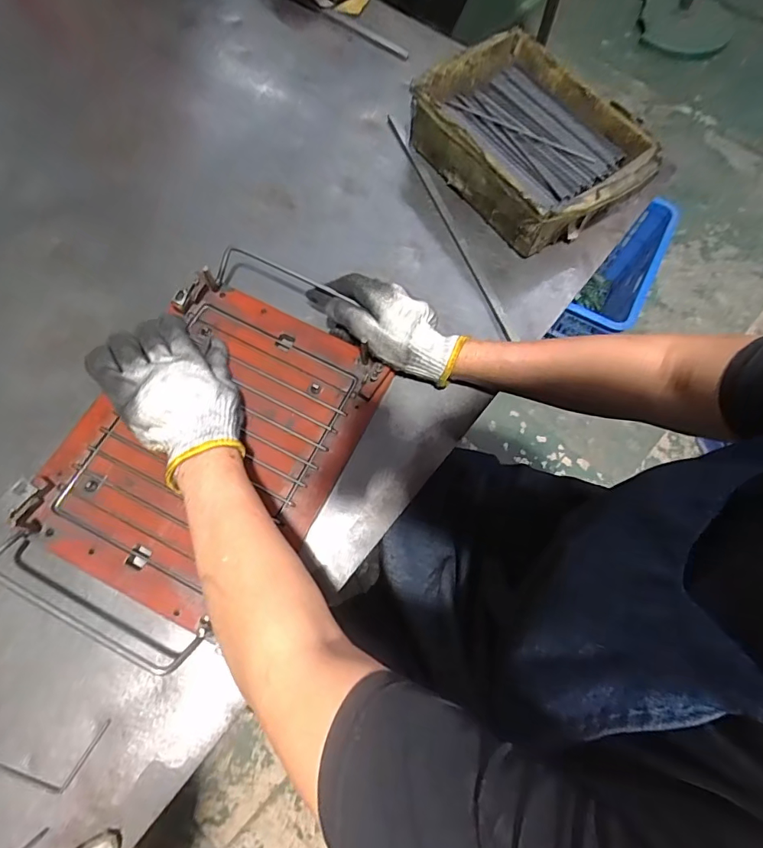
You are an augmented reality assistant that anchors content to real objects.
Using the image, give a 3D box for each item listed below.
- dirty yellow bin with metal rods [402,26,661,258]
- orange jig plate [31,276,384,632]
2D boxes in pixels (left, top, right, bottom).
[{"bbox_3d":[0.169,-0.326,0.553,0.183,0.102,0.255,-39,74,-14],"label":"dirty yellow bin with metal rods"},{"bbox_3d":[-0.159,0.015,0.447,0.239,0.026,0.297,26,71,9],"label":"orange jig plate"}]

